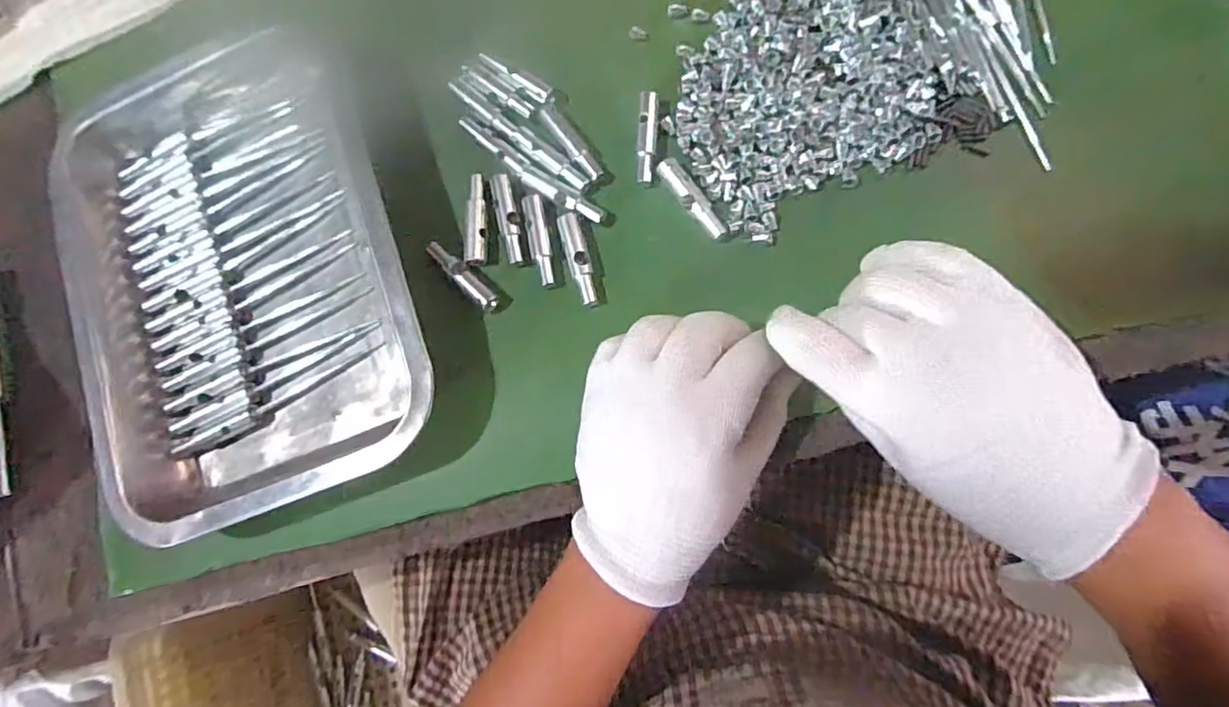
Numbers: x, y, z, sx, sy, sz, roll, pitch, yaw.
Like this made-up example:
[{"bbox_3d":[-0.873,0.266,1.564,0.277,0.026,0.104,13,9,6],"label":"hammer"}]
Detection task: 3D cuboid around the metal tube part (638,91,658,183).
[{"bbox_3d":[0.018,-0.117,0.327,0.009,0.007,0.049,3,85,8],"label":"metal tube part"}]

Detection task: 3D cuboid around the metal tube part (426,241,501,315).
[{"bbox_3d":[-0.082,-0.043,0.330,0.010,0.011,0.052,-45,81,1],"label":"metal tube part"}]

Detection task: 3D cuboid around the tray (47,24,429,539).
[{"bbox_3d":[-0.209,-0.051,0.331,0.188,0.040,0.269,-19,83,5],"label":"tray"}]

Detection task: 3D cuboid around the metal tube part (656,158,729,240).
[{"bbox_3d":[0.041,-0.082,0.319,0.012,0.007,0.051,-36,81,3],"label":"metal tube part"}]

